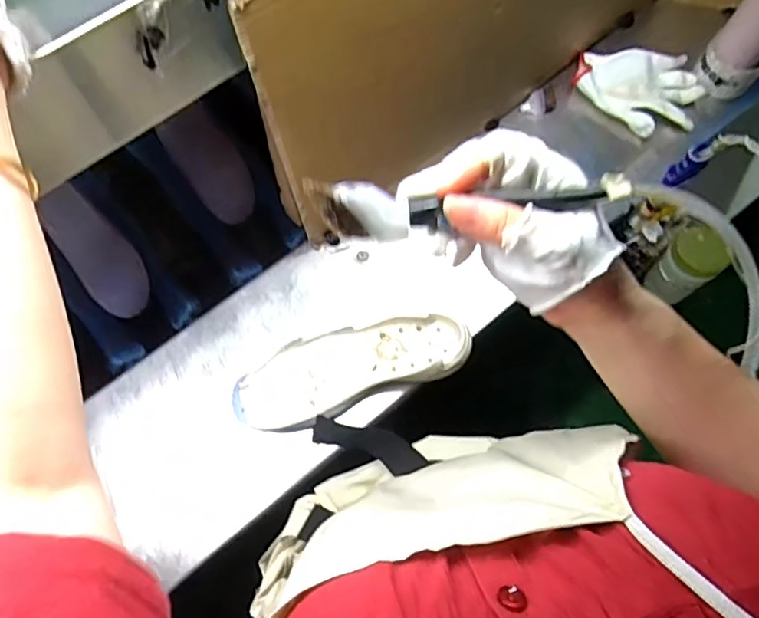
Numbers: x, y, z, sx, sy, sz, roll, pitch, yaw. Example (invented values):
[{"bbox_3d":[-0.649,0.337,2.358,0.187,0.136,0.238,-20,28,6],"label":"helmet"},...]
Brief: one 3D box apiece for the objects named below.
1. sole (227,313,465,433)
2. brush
[{"bbox_3d":[-0.033,0.066,0.663,0.269,0.029,0.091,-18,72,-9],"label":"sole"},{"bbox_3d":[0.045,-0.052,0.299,0.160,0.034,0.009,-1,36,5],"label":"brush"}]

